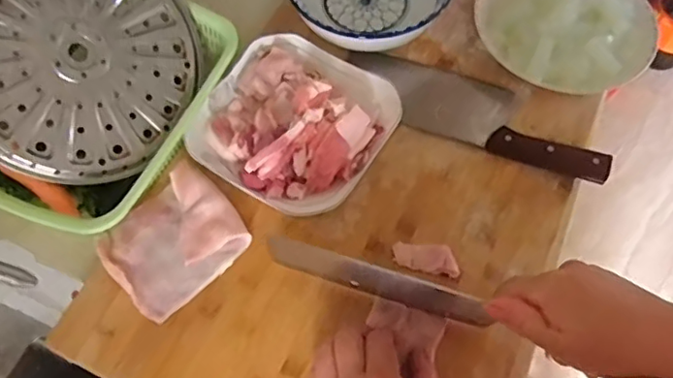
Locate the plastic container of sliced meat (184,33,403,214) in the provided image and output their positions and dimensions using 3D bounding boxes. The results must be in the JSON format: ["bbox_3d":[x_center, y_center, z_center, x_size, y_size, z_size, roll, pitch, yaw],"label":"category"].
[{"bbox_3d":[-0.043,-0.074,0.580,0.178,0.065,0.176,30,66,14],"label":"plastic container of sliced meat"}]

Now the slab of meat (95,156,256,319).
[{"bbox_3d":[-0.154,0.049,0.550,0.124,0.023,0.103,-41,70,-19],"label":"slab of meat"}]

